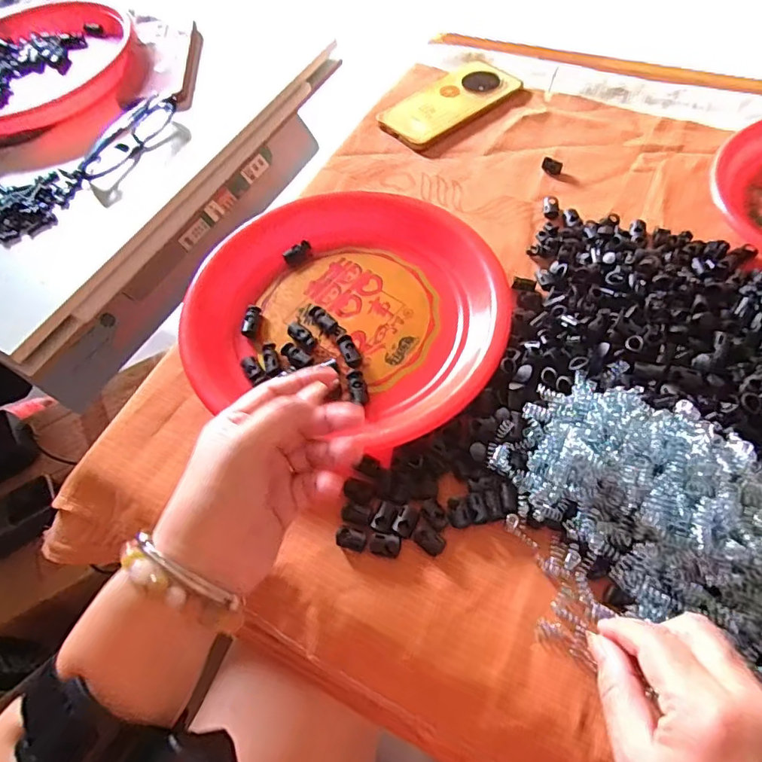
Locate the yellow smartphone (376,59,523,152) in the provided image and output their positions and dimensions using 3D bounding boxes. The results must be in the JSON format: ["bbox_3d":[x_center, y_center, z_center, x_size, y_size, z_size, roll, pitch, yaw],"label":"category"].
[{"bbox_3d":[0.076,-0.311,0.574,0.158,0.011,0.075,-37,65,-17],"label":"yellow smartphone"}]

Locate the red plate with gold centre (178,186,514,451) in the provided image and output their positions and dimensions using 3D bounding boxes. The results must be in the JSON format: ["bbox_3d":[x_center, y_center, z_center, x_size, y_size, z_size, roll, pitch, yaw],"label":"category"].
[{"bbox_3d":[-0.028,-0.065,0.425,0.253,0.028,0.229,14,62,11],"label":"red plate with gold centre"}]

